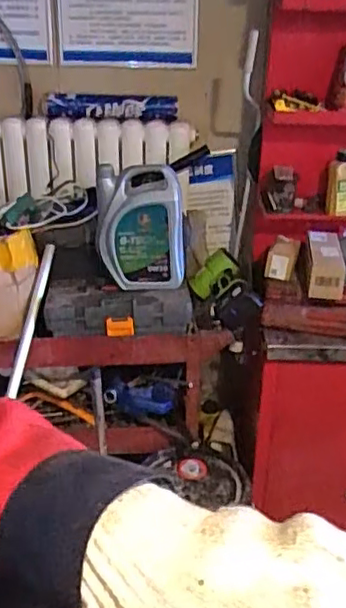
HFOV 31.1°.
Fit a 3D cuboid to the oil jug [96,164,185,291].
[{"bbox_3d":[-0.081,-0.172,1.524,0.212,0.291,0.118,-1,26,-3],"label":"oil jug"}]

